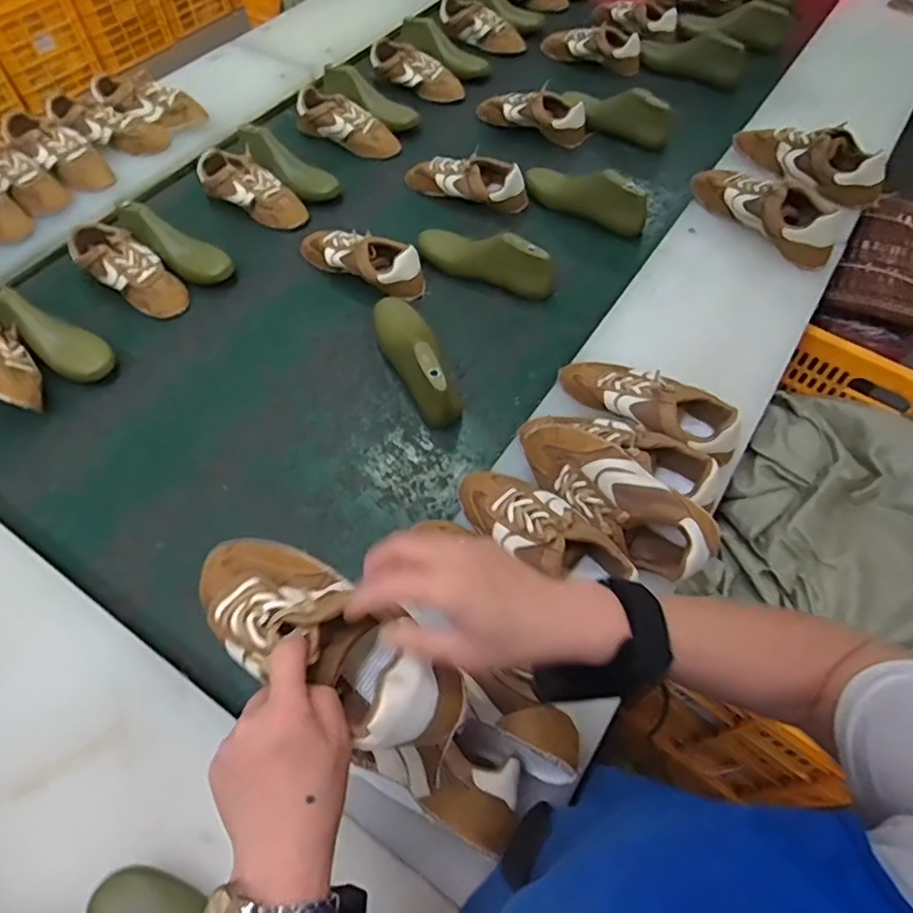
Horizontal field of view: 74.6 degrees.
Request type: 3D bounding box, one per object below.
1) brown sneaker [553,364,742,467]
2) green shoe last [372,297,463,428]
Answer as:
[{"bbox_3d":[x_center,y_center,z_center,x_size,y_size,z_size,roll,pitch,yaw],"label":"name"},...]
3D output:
[{"bbox_3d":[0.228,-0.062,0.729,0.224,0.076,0.088,35,65,20],"label":"brown sneaker"},{"bbox_3d":[-0.057,-0.150,0.824,0.077,0.077,0.237,-18,59,-9],"label":"green shoe last"}]

